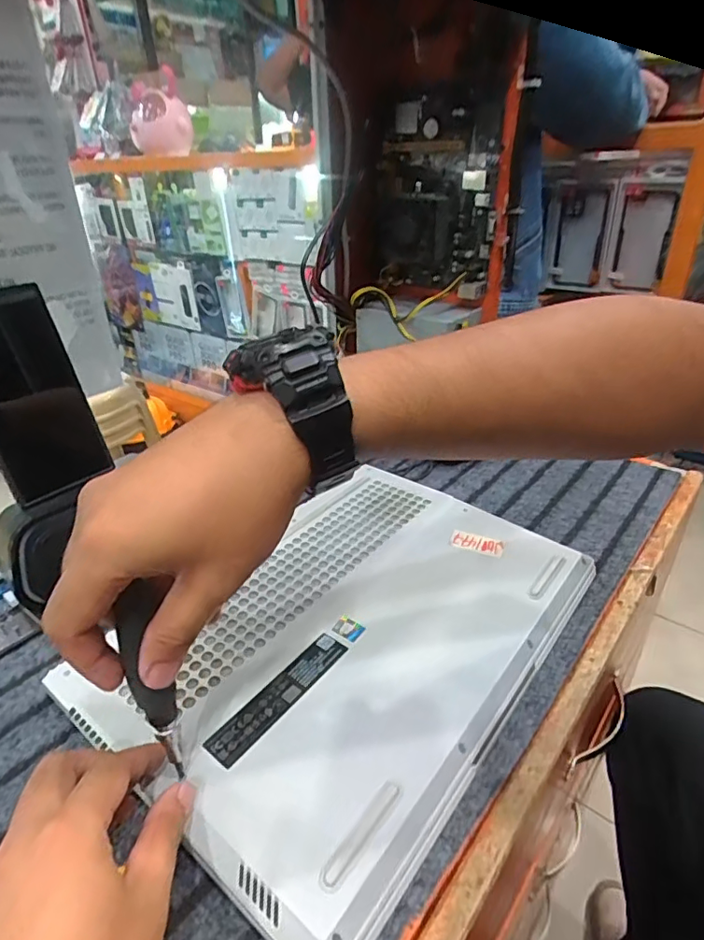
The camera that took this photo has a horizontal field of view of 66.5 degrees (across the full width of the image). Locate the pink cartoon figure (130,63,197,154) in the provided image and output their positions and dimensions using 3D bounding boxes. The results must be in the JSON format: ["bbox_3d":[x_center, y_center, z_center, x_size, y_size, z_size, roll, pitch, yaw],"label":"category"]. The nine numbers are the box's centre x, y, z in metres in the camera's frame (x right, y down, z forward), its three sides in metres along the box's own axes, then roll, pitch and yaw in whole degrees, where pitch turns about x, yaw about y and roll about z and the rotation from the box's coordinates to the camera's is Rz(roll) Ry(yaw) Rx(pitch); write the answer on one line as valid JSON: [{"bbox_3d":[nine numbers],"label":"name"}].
[{"bbox_3d":[-0.553,-1.029,1.551,0.180,0.202,0.173,-11,33,-14],"label":"pink cartoon figure"}]

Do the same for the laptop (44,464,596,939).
[{"bbox_3d":[0.007,0.115,0.403,0.236,0.022,0.346,22,39,33],"label":"laptop"}]

